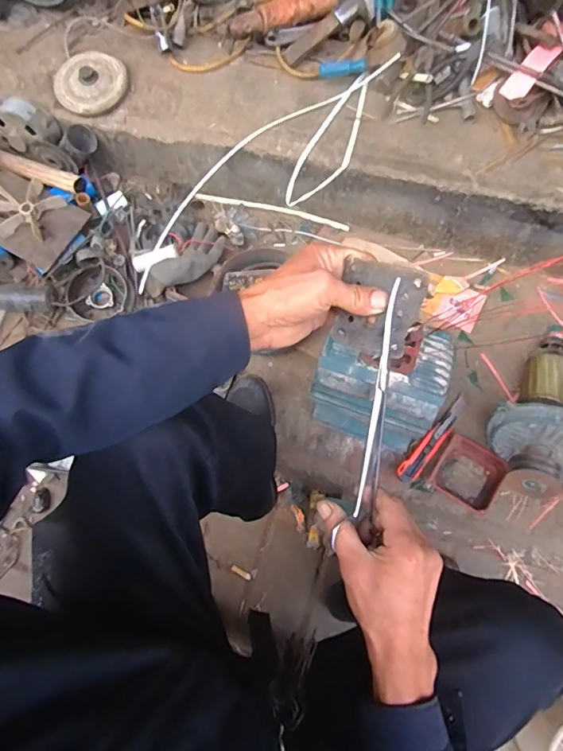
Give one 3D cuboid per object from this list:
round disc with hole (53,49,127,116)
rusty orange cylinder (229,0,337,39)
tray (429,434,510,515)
[{"bbox_3d":[-0.385,-0.596,0.918,0.142,0.026,0.141,-1,71,2],"label":"round disc with hole"},{"bbox_3d":[0.006,-0.694,0.892,0.221,0.055,0.050,-25,72,-6],"label":"rusty orange cylinder"},{"bbox_3d":[0.325,0.170,0.798,0.105,0.033,0.102,30,75,12],"label":"tray"}]

